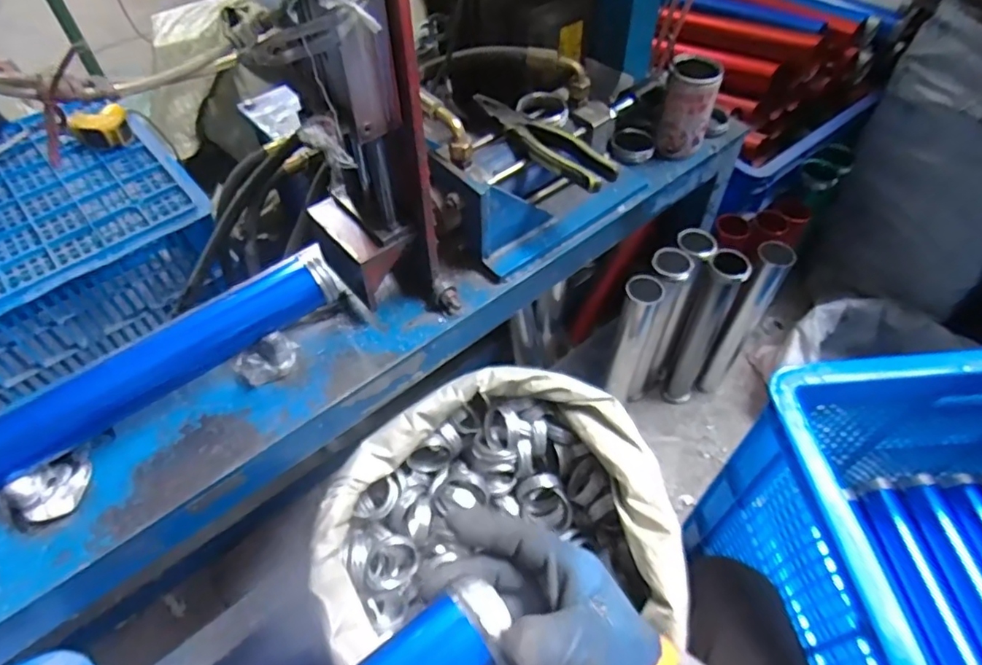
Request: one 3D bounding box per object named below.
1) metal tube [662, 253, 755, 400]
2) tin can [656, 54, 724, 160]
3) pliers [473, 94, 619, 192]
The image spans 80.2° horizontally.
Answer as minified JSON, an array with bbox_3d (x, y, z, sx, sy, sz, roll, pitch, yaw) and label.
[{"bbox_3d":[0.353,0.005,0.986,0.060,0.343,0.051,18,56,14],"label":"metal tube"},{"bbox_3d":[0.250,-0.288,0.746,0.064,0.108,0.062,15,55,12],"label":"tin can"},{"bbox_3d":[0.055,-0.213,0.644,0.046,0.021,0.188,-38,61,-24],"label":"pliers"}]

